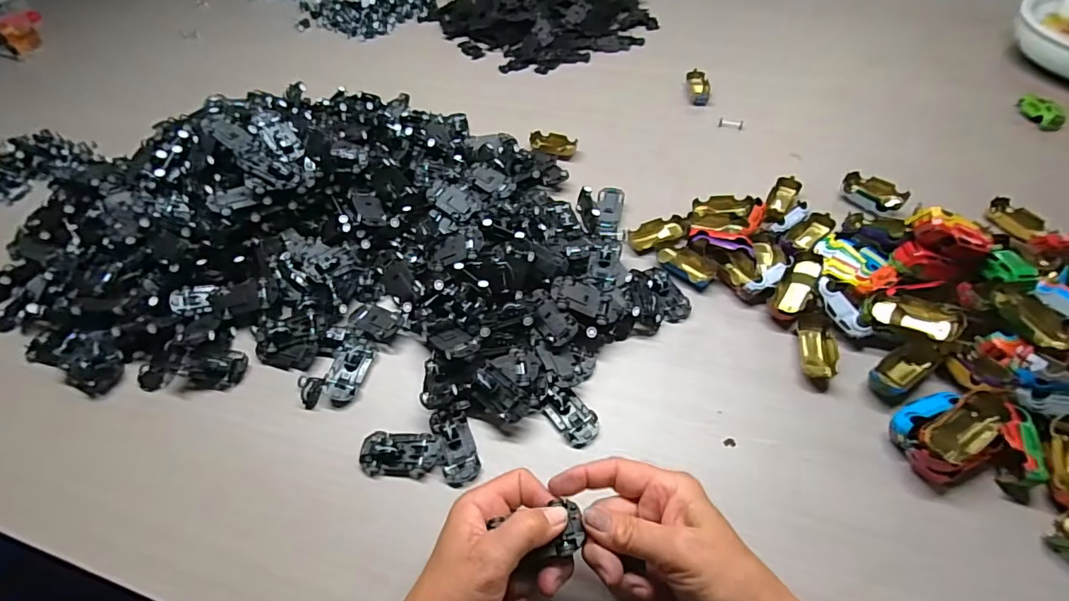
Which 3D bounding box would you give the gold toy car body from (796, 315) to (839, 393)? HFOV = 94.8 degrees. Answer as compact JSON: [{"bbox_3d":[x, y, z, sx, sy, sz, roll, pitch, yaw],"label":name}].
[{"bbox_3d":[0.255,0.046,0.440,0.030,0.020,0.066,8,53,9],"label":"gold toy car body"}]

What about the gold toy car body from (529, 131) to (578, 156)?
[{"bbox_3d":[0.024,-0.201,0.645,0.061,0.024,0.030,12,54,12],"label":"gold toy car body"}]

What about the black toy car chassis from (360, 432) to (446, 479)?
[{"bbox_3d":[-0.107,0.124,0.399,0.068,0.014,0.033,0,52,3],"label":"black toy car chassis"}]

